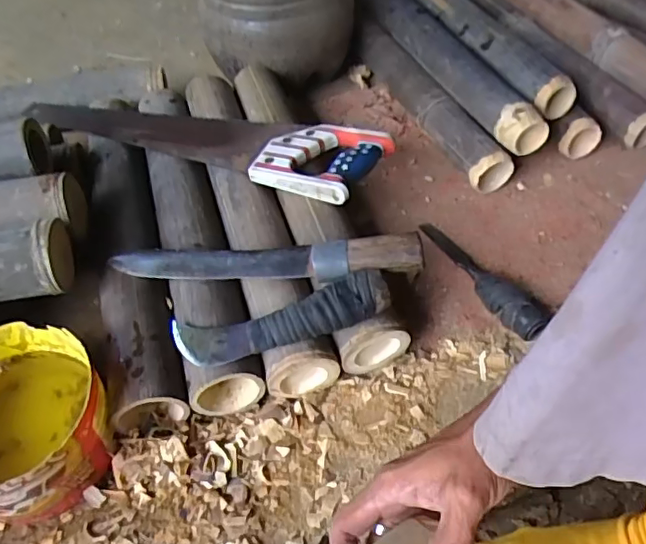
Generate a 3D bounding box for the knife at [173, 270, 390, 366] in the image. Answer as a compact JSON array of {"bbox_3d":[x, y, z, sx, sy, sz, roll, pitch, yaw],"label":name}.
[{"bbox_3d":[-0.040,0.044,0.536,0.205,0.022,0.057,-17,51,4],"label":"knife"}]

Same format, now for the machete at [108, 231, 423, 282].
[{"bbox_3d":[-0.065,-0.016,0.573,0.319,0.051,0.036,4,51,5],"label":"machete"}]

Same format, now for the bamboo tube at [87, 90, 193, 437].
[{"bbox_3d":[-0.226,-0.025,0.660,0.078,0.075,0.441,-14,52,-11],"label":"bamboo tube"}]

